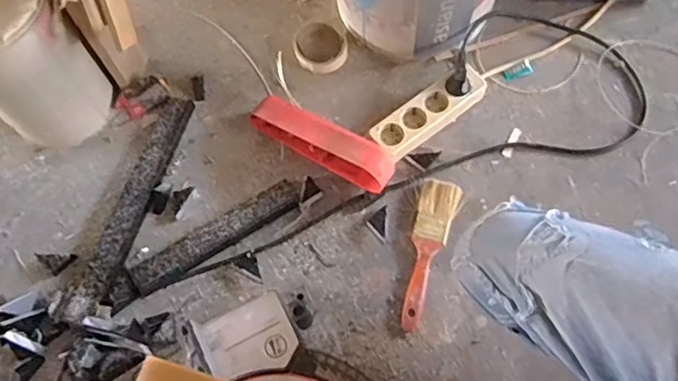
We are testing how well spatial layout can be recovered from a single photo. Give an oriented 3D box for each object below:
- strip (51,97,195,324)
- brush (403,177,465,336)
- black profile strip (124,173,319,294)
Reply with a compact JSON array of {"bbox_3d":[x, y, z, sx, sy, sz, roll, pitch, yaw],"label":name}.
[{"bbox_3d":[-0.311,0.016,0.872,0.061,0.027,0.372,16,68,9],"label":"strip"},{"bbox_3d":[0.119,0.085,0.827,0.055,0.021,0.219,18,68,10],"label":"brush"},{"bbox_3d":[-0.166,0.057,0.854,0.290,0.020,0.047,-31,69,-11],"label":"black profile strip"}]

